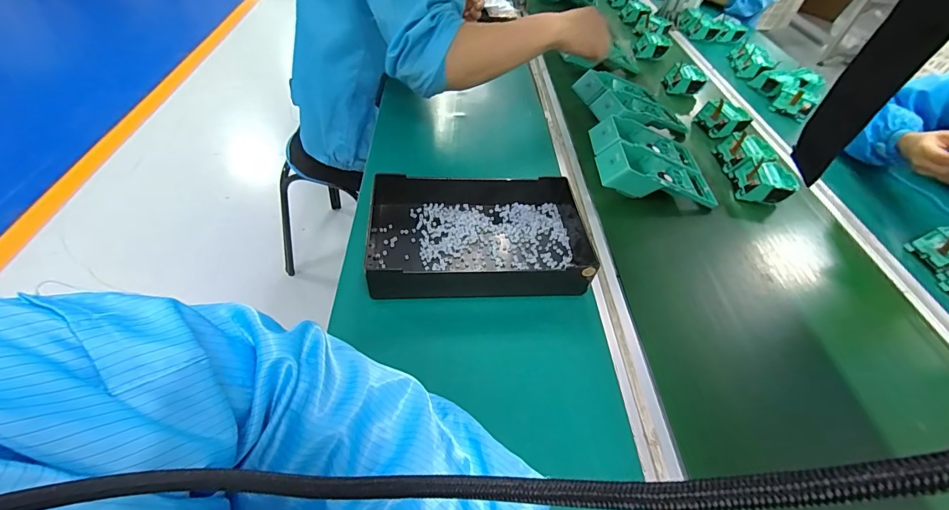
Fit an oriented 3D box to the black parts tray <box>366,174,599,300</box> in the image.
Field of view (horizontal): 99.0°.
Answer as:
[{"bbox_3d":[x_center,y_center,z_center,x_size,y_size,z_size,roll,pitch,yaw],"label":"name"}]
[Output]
[{"bbox_3d":[0.012,-0.025,0.505,0.281,0.049,0.176,-2,50,-7],"label":"black parts tray"}]

